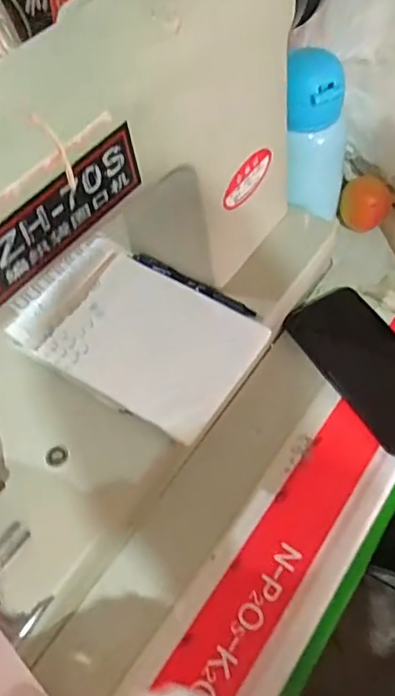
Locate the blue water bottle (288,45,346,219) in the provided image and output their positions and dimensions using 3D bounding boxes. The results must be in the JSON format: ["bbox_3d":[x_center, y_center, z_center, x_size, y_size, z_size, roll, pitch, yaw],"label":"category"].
[{"bbox_3d":[0.117,-0.202,0.551,0.062,0.159,0.056,2,57,7],"label":"blue water bottle"}]

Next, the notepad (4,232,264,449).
[{"bbox_3d":[-0.060,-0.020,0.501,0.216,0.024,0.130,30,64,22],"label":"notepad"}]

